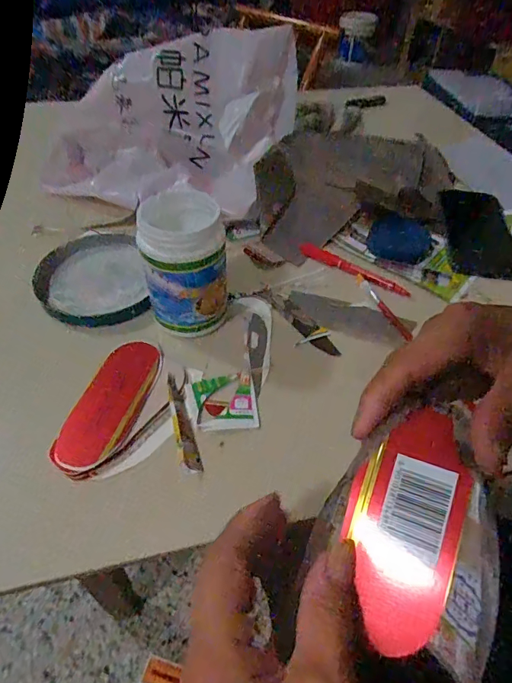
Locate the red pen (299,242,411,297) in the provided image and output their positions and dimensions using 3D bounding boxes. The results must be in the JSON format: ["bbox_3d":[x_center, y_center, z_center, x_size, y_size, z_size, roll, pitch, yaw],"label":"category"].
[{"bbox_3d":[0.107,-0.082,0.480,0.130,0.010,0.018,27,53,20],"label":"red pen"}]

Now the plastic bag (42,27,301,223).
[{"bbox_3d":[-0.110,-0.299,0.570,0.271,0.173,0.254,17,50,13],"label":"plastic bag"}]

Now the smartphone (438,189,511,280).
[{"bbox_3d":[0.277,-0.136,0.536,0.085,0.013,0.154,4,59,-1],"label":"smartphone"}]

